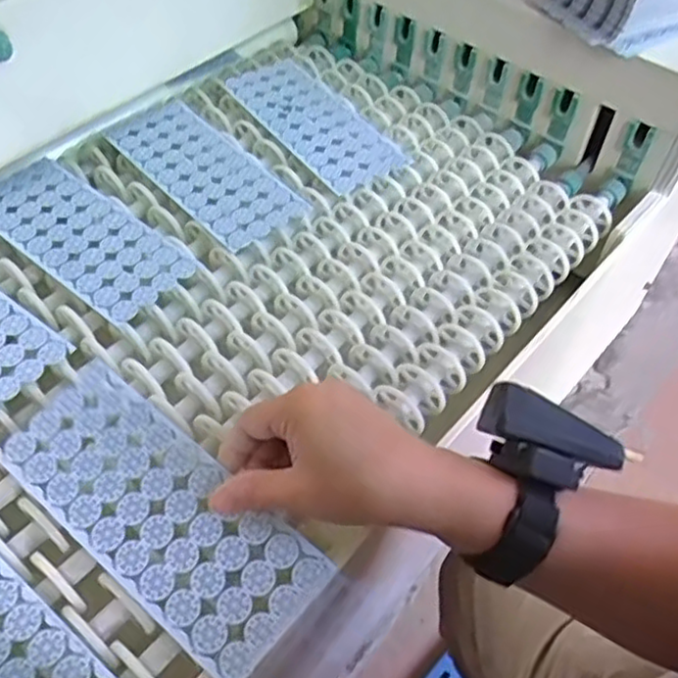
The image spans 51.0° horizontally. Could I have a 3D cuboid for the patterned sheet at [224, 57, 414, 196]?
[{"bbox_3d":[-0.024,-0.202,0.645,0.084,0.010,0.194,-28,58,-23],"label":"patterned sheet"}]

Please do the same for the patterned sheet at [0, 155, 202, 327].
[{"bbox_3d":[-0.197,-0.083,0.536,0.190,0.006,0.079,35,57,22],"label":"patterned sheet"}]

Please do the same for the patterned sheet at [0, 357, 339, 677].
[{"bbox_3d":[-0.100,0.093,0.391,0.192,0.006,0.079,36,69,19],"label":"patterned sheet"}]

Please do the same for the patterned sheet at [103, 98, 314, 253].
[{"bbox_3d":[-0.113,-0.143,0.592,0.084,0.008,0.192,-33,60,-26],"label":"patterned sheet"}]

